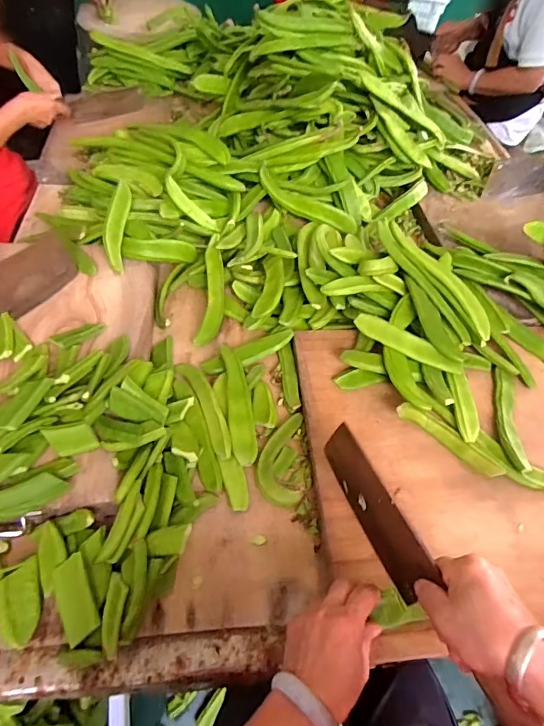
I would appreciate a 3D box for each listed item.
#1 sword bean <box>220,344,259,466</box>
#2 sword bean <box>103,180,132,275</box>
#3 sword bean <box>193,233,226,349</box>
[{"bbox_3d":[-0.046,0.048,0.601,0.033,0.014,0.184,-5,52,-10],"label":"sword bean"},{"bbox_3d":[-0.255,-0.229,0.723,0.032,0.022,0.166,3,74,-4],"label":"sword bean"},{"bbox_3d":[-0.096,-0.119,0.721,0.037,0.030,0.211,3,67,-4],"label":"sword bean"}]

